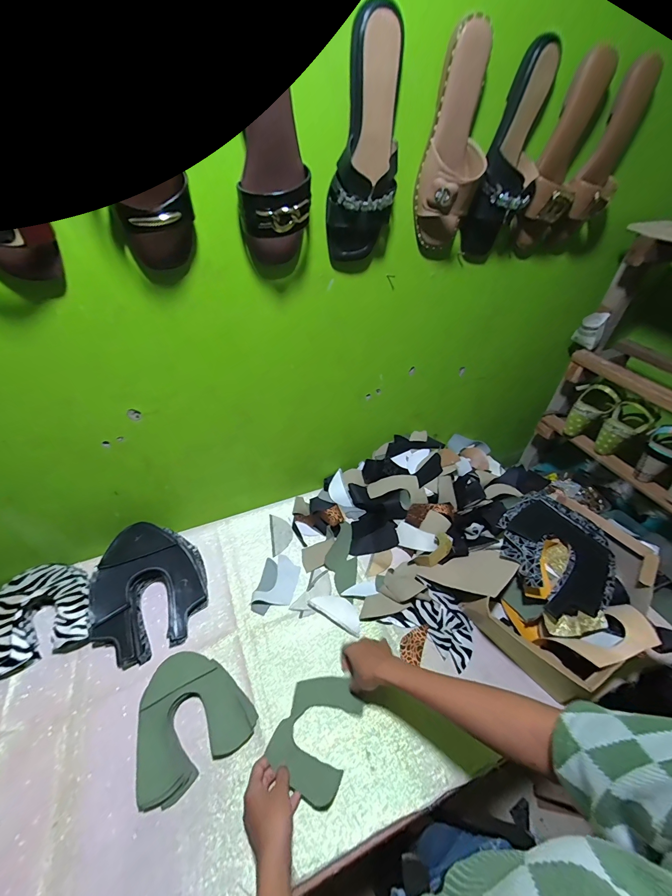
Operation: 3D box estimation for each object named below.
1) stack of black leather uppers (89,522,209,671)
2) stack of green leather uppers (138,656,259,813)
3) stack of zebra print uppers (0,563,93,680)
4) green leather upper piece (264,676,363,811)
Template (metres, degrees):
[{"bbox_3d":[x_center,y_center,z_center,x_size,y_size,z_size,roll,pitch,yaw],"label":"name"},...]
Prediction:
[{"bbox_3d":[-0.364,0.259,0.650,0.195,0.096,0.243,-14,46,-17],"label":"stack of black leather uppers"},{"bbox_3d":[-0.234,0.419,0.532,0.166,0.034,0.168,-25,50,-27],"label":"stack of green leather uppers"},{"bbox_3d":[-0.537,0.302,0.612,0.166,0.070,0.162,-16,47,-19],"label":"stack of zebra print uppers"},{"bbox_3d":[-0.029,0.440,0.530,0.111,0.029,0.152,19,46,17],"label":"green leather upper piece"}]

